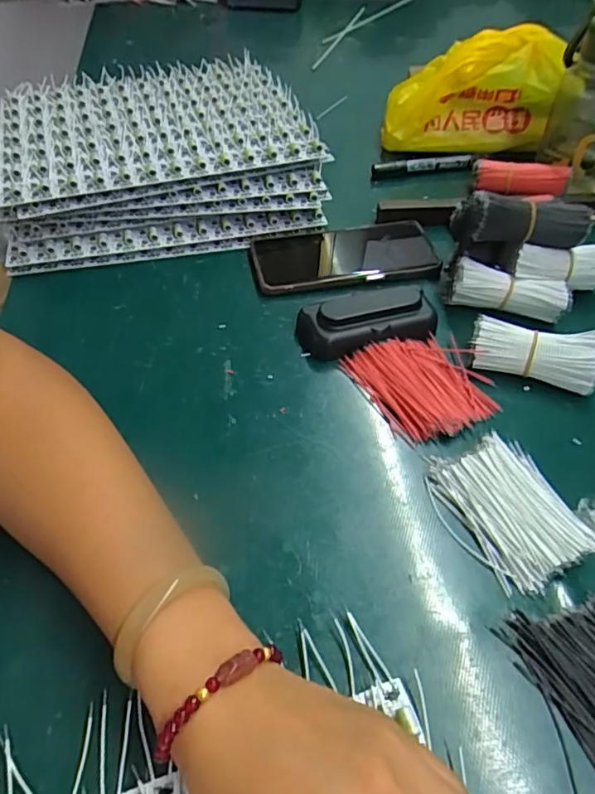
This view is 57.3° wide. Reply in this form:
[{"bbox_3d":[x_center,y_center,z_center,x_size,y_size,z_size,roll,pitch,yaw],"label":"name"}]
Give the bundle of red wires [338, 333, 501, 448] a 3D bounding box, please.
[{"bbox_3d":[0.092,-0.014,0.395,0.083,0.017,0.093,-22,53,-17],"label":"bundle of red wires"}]

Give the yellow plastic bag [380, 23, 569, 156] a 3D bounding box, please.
[{"bbox_3d":[0.183,-0.324,0.588,0.173,0.111,0.062,7,50,6],"label":"yellow plastic bag"}]

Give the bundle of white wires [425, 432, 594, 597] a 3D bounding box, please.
[{"bbox_3d":[0.127,0.068,0.331,0.070,0.013,0.092,-16,52,-13],"label":"bundle of white wires"}]

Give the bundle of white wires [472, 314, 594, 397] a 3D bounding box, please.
[{"bbox_3d":[0.177,-0.031,0.400,0.094,0.035,0.030,15,51,12],"label":"bundle of white wires"}]

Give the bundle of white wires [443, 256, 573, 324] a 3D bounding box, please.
[{"bbox_3d":[0.170,-0.086,0.439,0.090,0.029,0.023,14,51,12],"label":"bundle of white wires"}]

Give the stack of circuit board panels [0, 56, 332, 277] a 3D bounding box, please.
[{"bbox_3d":[-0.146,-0.261,0.583,0.301,0.069,0.300,-11,51,-9],"label":"stack of circuit board panels"}]

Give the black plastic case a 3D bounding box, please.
[{"bbox_3d":[0.055,-0.059,0.430,0.106,0.029,0.041,-8,50,-7],"label":"black plastic case"}]

